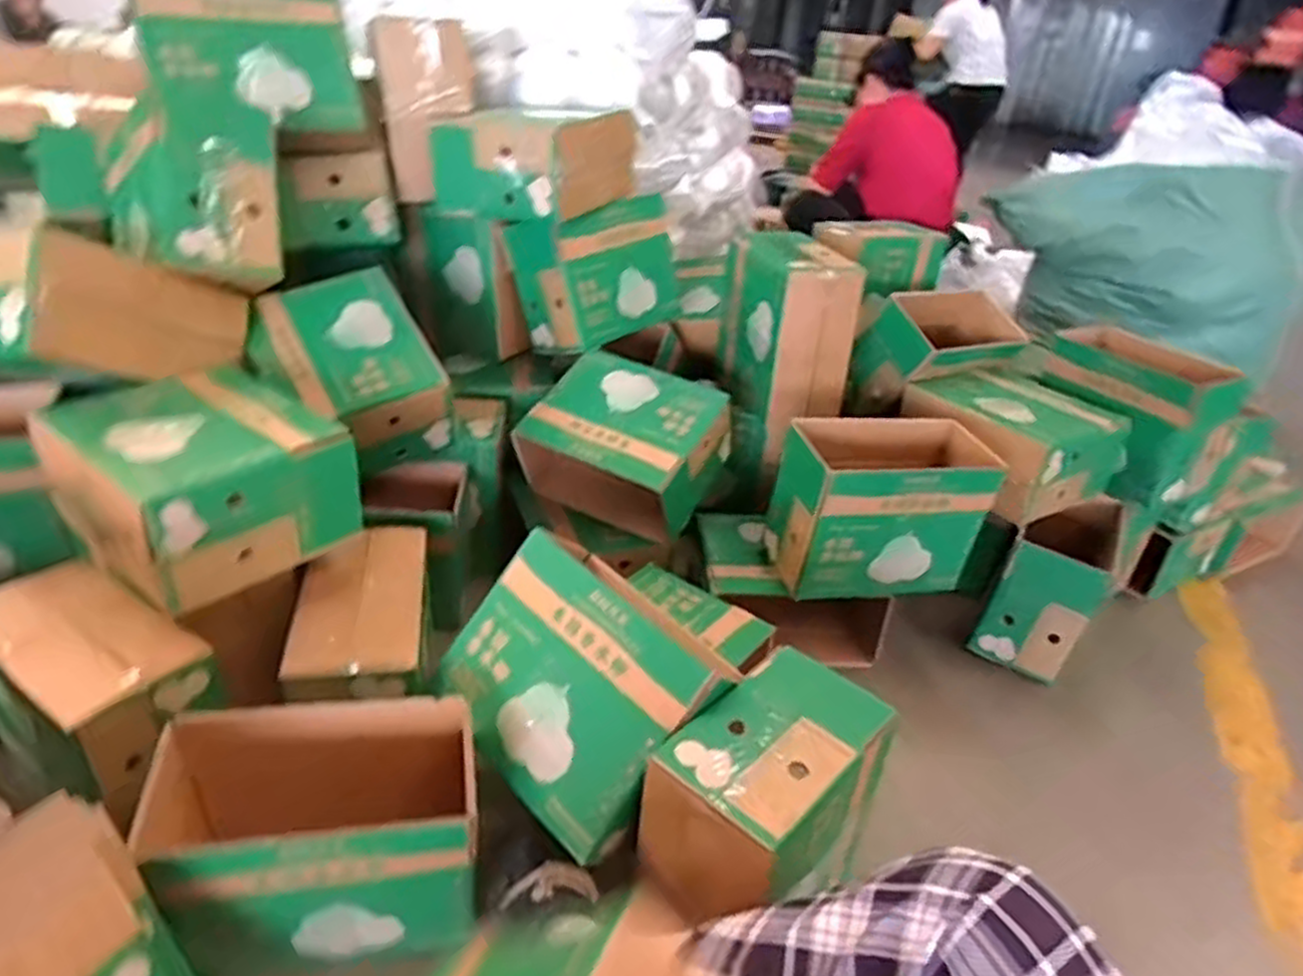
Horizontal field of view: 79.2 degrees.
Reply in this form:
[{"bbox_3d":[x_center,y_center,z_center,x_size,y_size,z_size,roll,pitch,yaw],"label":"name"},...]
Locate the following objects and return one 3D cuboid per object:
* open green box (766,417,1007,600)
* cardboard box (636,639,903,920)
[{"bbox_3d":[0.333,0.036,1.137,0.304,0.220,0.164,1,28,-11],"label":"open green box"},{"bbox_3d":[0.110,0.290,0.753,0.147,0.154,0.213,29,34,36],"label":"cardboard box"}]

